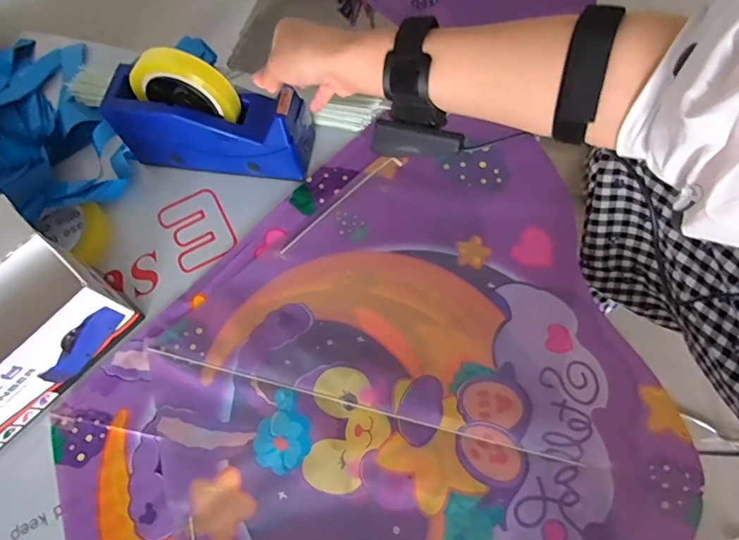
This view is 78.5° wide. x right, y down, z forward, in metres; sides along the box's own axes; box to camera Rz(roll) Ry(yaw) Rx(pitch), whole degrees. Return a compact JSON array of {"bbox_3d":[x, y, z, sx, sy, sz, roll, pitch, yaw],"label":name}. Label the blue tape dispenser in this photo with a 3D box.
[{"bbox_3d":[-0.171,-0.171,0.480,0.202,0.131,0.072,6,66,3],"label":"blue tape dispenser"}]

